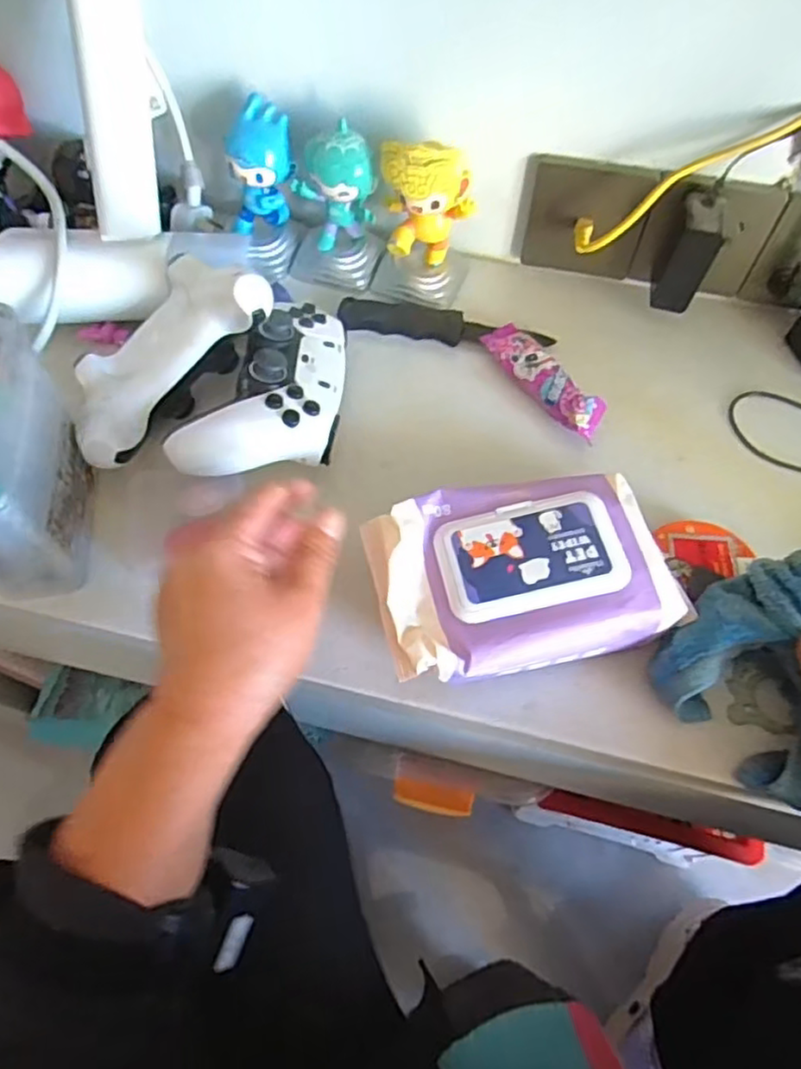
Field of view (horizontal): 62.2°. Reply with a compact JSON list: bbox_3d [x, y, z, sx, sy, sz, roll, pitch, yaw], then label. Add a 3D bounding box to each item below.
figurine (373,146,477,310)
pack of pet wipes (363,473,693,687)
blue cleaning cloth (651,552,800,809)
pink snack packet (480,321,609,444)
[{"bbox_3d":[0.019,-0.233,0.489,0.066,0.105,0.052,2,61,-2],"label":"figurine"},{"bbox_3d":[0.067,0.023,0.374,0.162,0.056,0.105,-11,62,-9],"label":"pack of pet wipes"},{"bbox_3d":[0.196,0.068,0.343,0.096,0.071,0.094,42,67,19],"label":"blue cleaning cloth"},{"bbox_3d":[0.102,-0.111,0.471,0.032,0.020,0.110,-31,67,-18],"label":"pink snack packet"}]

